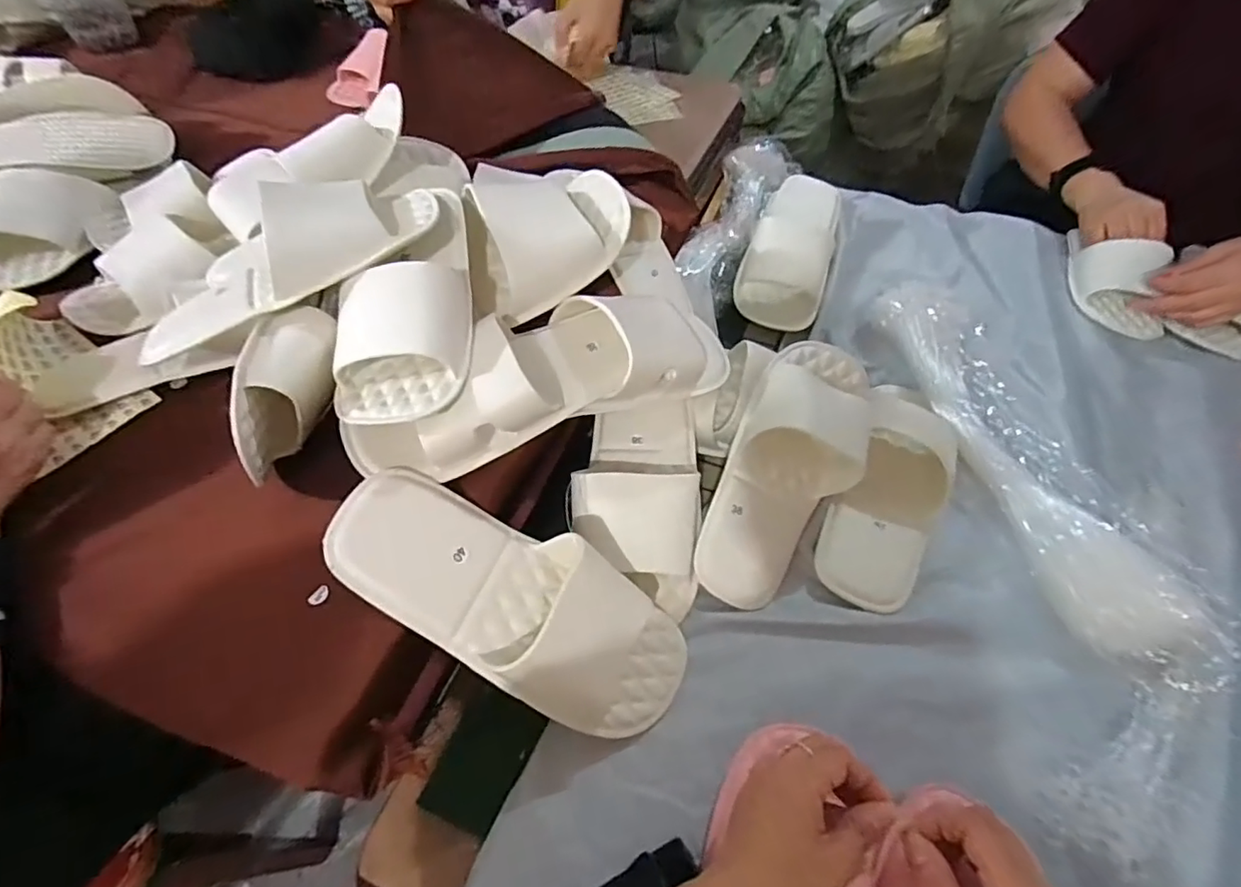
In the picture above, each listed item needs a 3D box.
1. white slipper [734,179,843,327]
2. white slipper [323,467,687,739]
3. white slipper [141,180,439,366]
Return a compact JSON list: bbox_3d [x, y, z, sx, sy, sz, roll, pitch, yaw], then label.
[{"bbox_3d":[0.203,-0.236,0.668,0.098,0.064,0.215,18,78,13],"label":"white slipper"},{"bbox_3d":[-0.063,0.108,0.389,0.266,0.058,0.104,33,56,-12],"label":"white slipper"},{"bbox_3d":[-0.244,-0.135,0.408,0.220,0.062,0.082,-30,58,-1],"label":"white slipper"}]

